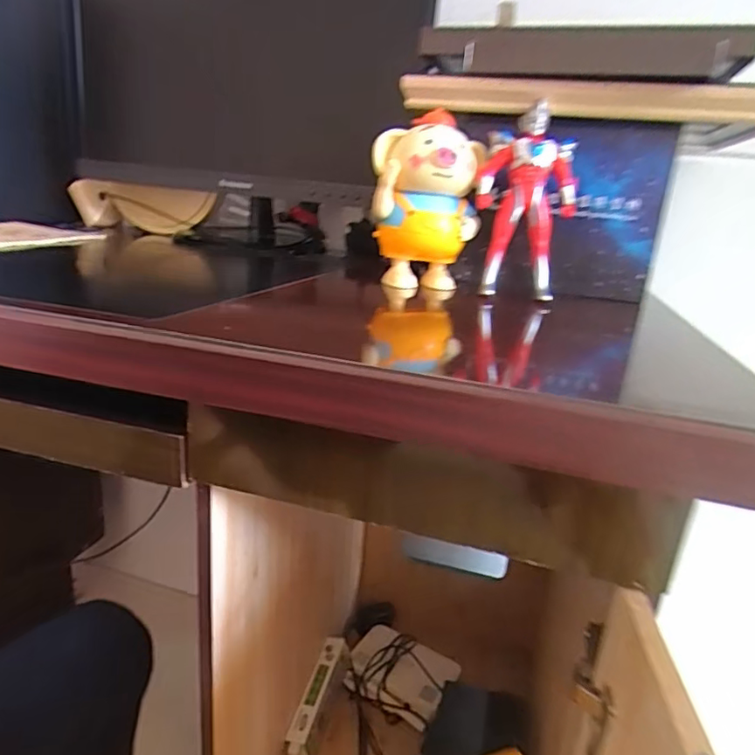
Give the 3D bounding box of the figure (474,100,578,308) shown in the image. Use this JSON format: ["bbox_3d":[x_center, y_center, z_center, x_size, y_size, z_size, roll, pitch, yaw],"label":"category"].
[{"bbox_3d":[0.133,-0.158,0.508,0.081,0.156,0.057,10,19,18],"label":"figure"}]

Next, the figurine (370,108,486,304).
[{"bbox_3d":[0.044,-0.152,0.527,0.095,0.159,0.062,9,19,14],"label":"figurine"}]

